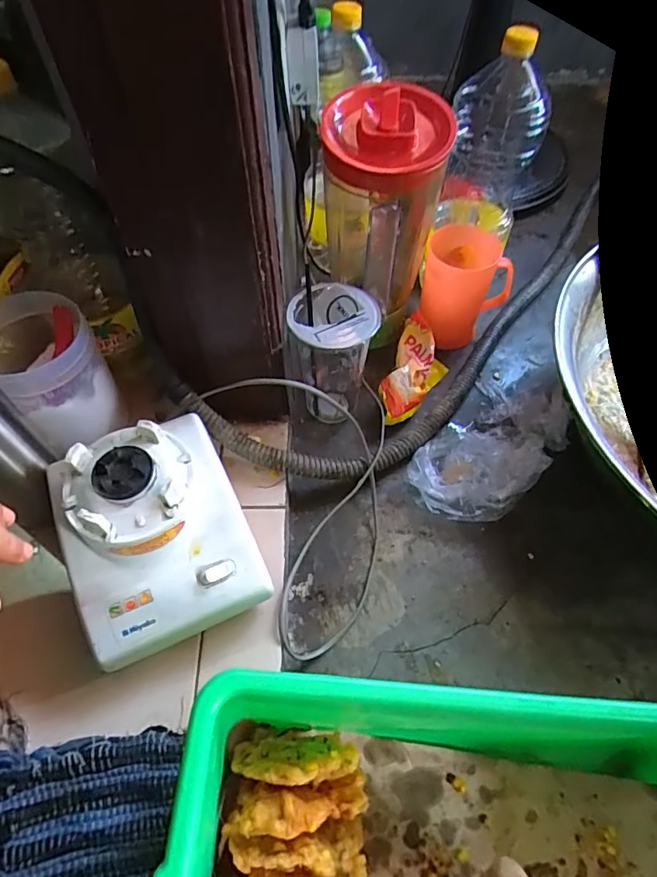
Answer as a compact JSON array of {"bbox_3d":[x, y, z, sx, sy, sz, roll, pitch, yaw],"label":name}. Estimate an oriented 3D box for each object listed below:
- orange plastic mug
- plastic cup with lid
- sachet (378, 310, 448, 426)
[{"bbox_3d":[0.164,-0.189,0.636,0.126,0.125,0.086,-19,61,-13],"label":"orange plastic mug"},{"bbox_3d":[0.003,-0.085,0.556,0.084,0.156,0.082,1,58,-2],"label":"plastic cup with lid"},{"bbox_3d":[0.104,-0.079,0.601,0.064,0.044,0.138,17,59,8],"label":"sachet"}]

